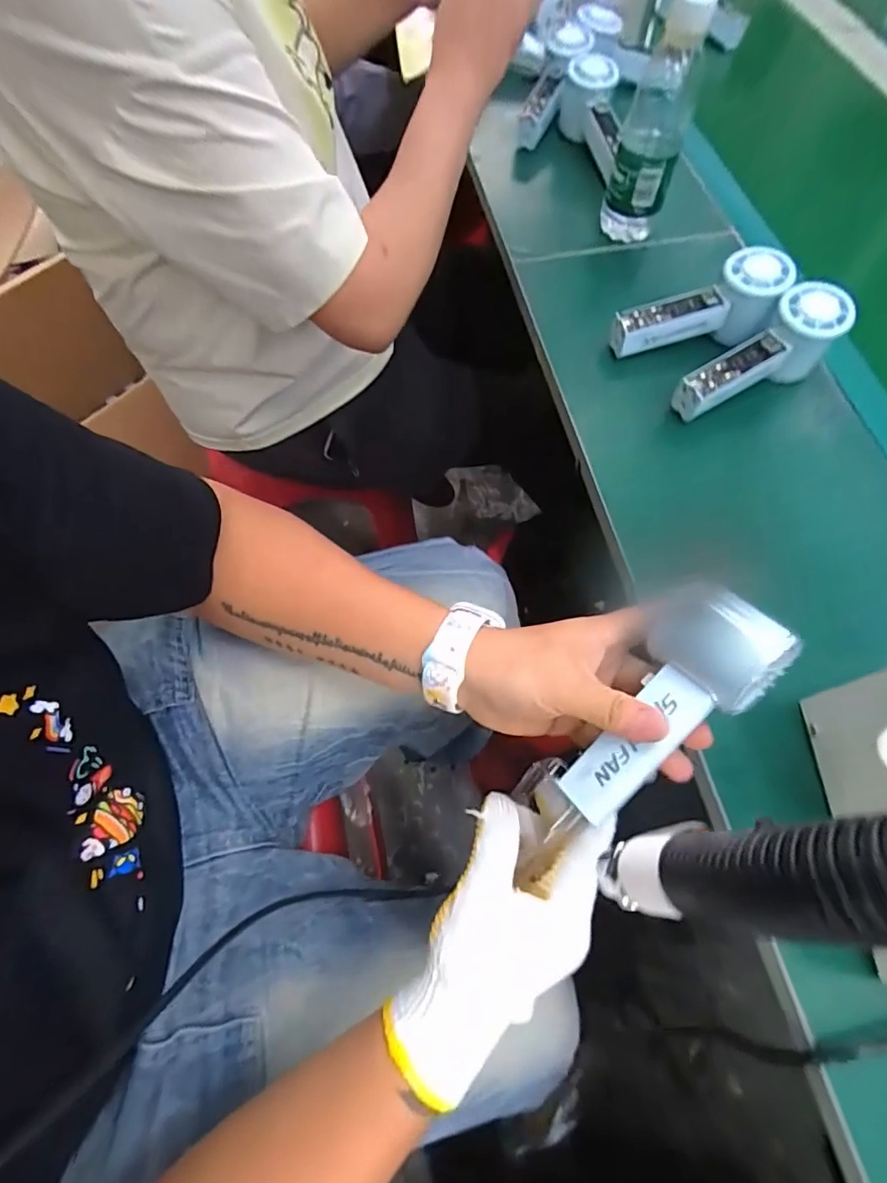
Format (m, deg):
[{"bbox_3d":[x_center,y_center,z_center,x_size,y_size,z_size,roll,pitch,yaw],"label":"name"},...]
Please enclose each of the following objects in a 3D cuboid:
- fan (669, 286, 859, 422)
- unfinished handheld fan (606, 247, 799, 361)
[{"bbox_3d":[0.276,-0.200,0.445,0.147,0.061,0.056,-37,71,-16],"label":"fan"},{"bbox_3d":[0.234,-0.259,0.477,0.160,0.056,0.058,-16,66,7],"label":"unfinished handheld fan"}]

